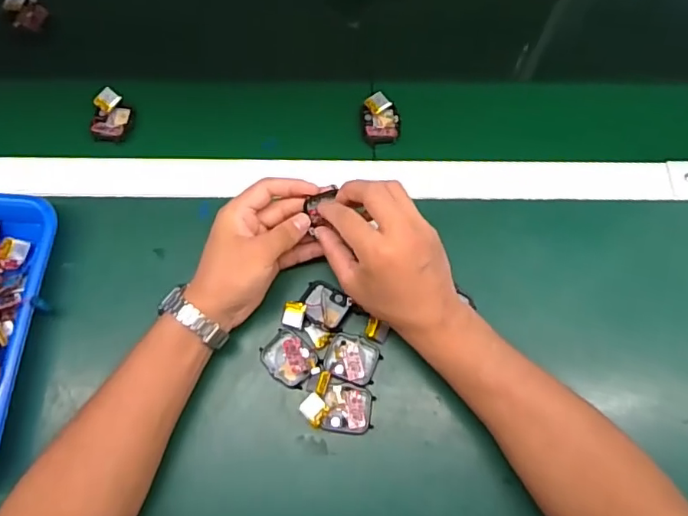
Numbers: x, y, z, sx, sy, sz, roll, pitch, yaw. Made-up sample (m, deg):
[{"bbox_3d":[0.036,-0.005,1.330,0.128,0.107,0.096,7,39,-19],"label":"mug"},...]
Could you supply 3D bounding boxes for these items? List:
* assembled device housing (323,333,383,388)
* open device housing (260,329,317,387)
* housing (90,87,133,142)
[{"bbox_3d":[0.007,0.087,0.459,0.045,0.011,0.042,21,72,7],"label":"assembled device housing"},{"bbox_3d":[-0.047,0.086,0.458,0.046,0.012,0.039,43,75,13],"label":"open device housing"},{"bbox_3d":[-0.236,-0.144,0.538,0.035,0.015,0.056,0,70,-1],"label":"housing"}]

